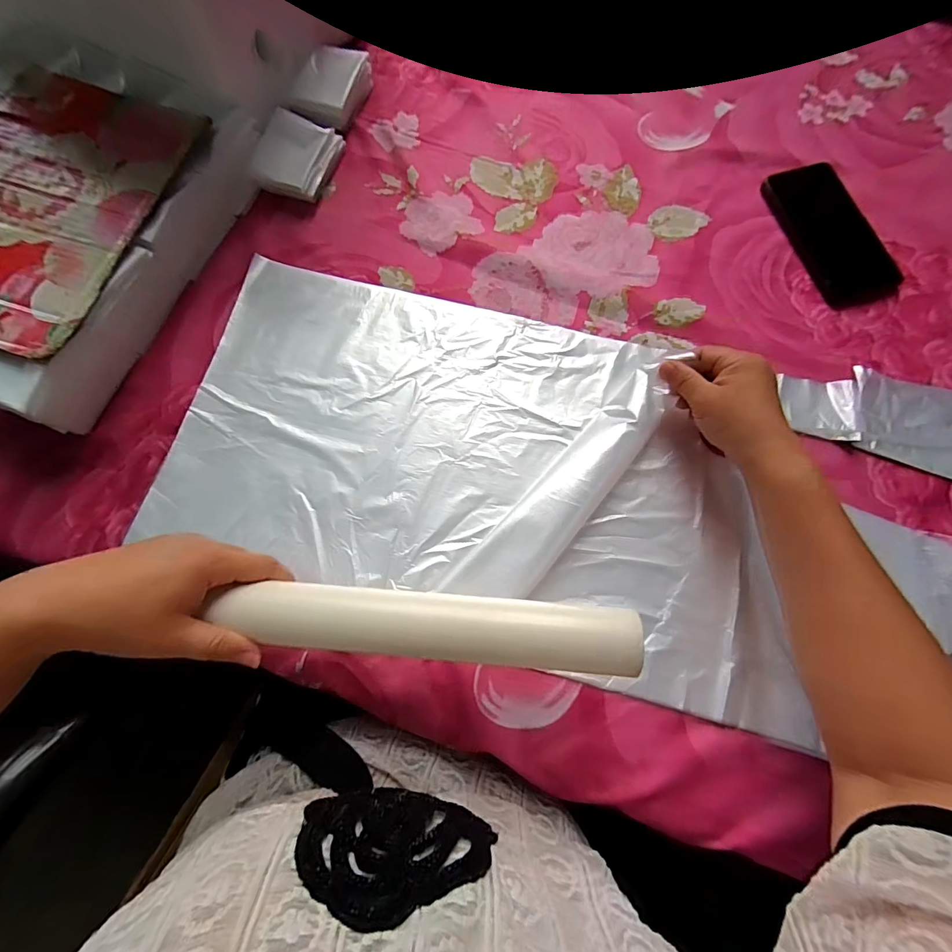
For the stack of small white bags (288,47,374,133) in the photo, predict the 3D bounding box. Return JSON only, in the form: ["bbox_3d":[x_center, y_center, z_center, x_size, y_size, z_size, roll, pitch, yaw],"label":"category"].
[{"bbox_3d":[-0.163,-0.436,0.483,0.069,0.038,0.101,15,74,4],"label":"stack of small white bags"}]

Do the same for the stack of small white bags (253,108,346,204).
[{"bbox_3d":[-0.192,-0.343,0.455,0.068,0.043,0.092,19,74,5],"label":"stack of small white bags"}]

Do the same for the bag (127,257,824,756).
[{"bbox_3d":[0.013,-0.015,0.366,0.538,0.032,0.287,16,75,6],"label":"bag"}]

